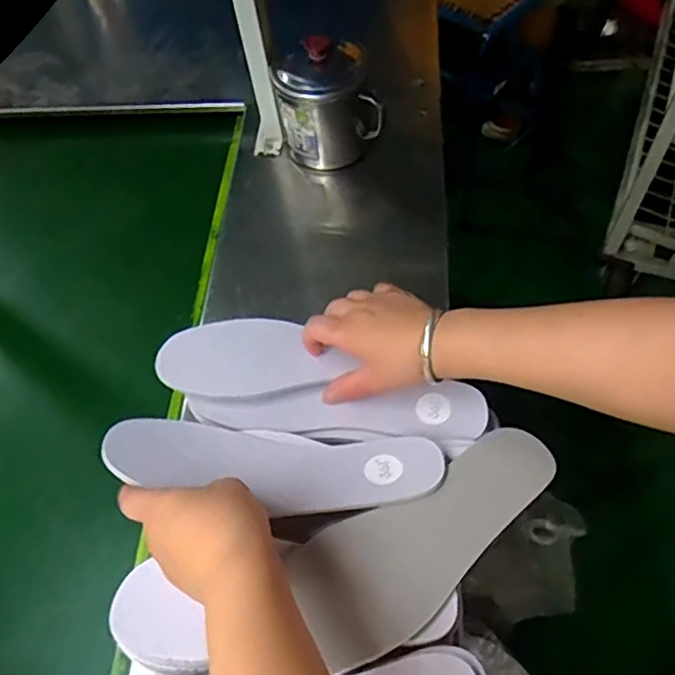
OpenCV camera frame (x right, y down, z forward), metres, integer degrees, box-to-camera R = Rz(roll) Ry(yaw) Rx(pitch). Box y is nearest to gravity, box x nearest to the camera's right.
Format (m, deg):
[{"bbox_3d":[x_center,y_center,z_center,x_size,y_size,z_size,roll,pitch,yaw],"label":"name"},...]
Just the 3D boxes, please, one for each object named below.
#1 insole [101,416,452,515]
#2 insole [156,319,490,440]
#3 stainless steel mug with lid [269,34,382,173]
[{"bbox_3d":[-0.044,0.093,0.419,0.232,0.039,0.068,5,60,2],"label":"insole"},{"bbox_3d":[-0.013,0.033,0.481,0.254,0.018,0.085,15,62,10],"label":"insole"},{"bbox_3d":[-0.012,-0.258,0.654,0.107,0.118,0.095,-13,59,-3],"label":"stainless steel mug with lid"}]

